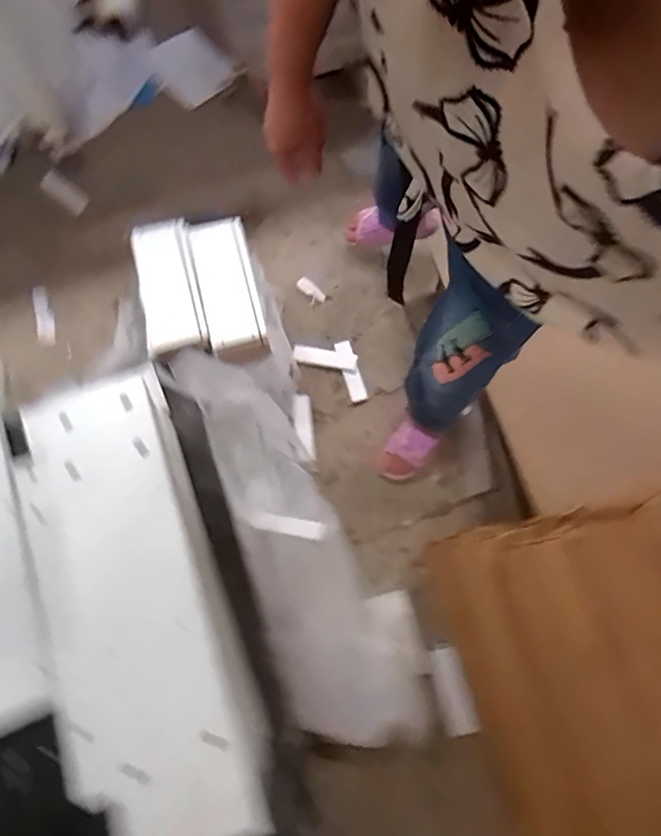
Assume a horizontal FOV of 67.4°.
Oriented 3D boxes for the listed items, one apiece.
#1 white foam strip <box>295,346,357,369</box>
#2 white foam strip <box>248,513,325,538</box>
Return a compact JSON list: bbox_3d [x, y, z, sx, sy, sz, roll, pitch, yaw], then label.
[{"bbox_3d":[-0.016,-0.157,1.268,0.157,0.011,0.050,8,61,-3],"label":"white foam strip"},{"bbox_3d":[-0.096,0.236,1.096,0.165,0.009,0.036,10,60,-5],"label":"white foam strip"}]

